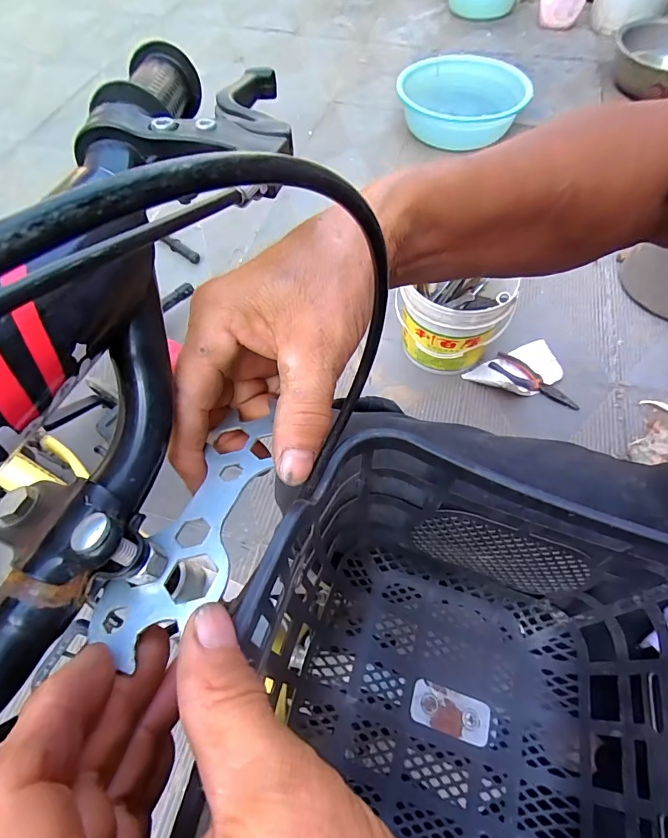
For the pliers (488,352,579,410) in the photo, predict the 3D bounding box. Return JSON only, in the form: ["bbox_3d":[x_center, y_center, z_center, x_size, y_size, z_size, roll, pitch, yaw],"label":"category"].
[{"bbox_3d":[0.393,-0.070,0.866,0.060,0.013,0.178,-38,66,-18],"label":"pliers"}]

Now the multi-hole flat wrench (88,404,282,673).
[{"bbox_3d":[-0.047,0.036,0.175,0.038,0.007,0.113,17,47,11],"label":"multi-hole flat wrench"}]

